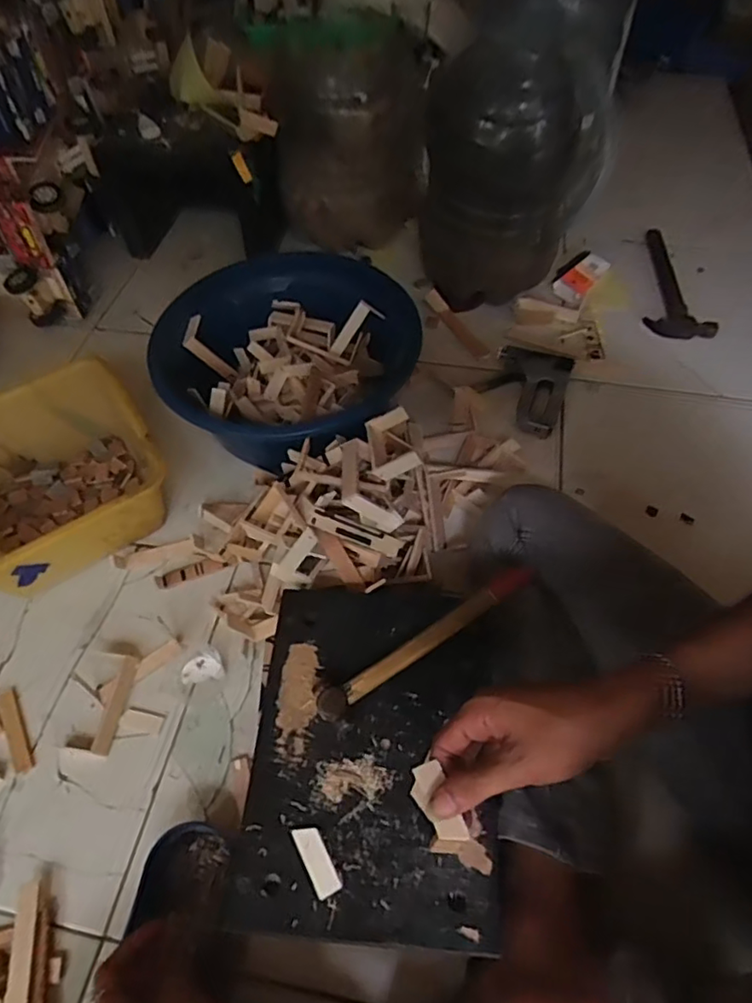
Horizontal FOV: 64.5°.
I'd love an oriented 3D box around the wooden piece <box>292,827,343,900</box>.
[{"bbox_3d":[-0.046,0.278,0.463,0.019,0.004,0.052,-24,58,-14],"label":"wooden piece"}]

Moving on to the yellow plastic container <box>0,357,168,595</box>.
[{"bbox_3d":[-0.420,-0.020,0.770,0.268,0.128,0.249,-29,59,-17],"label":"yellow plastic container"}]

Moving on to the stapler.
[{"bbox_3d":[0.229,-0.183,0.916,0.123,0.033,0.188,18,58,14],"label":"stapler"}]

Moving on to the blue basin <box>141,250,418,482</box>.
[{"bbox_3d":[-0.126,-0.195,0.846,0.320,0.139,0.346,-1,55,1],"label":"blue basin"}]

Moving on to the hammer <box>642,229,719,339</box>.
[{"bbox_3d":[0.517,-0.391,1.056,0.105,0.028,0.262,-5,68,-1],"label":"hammer"}]

